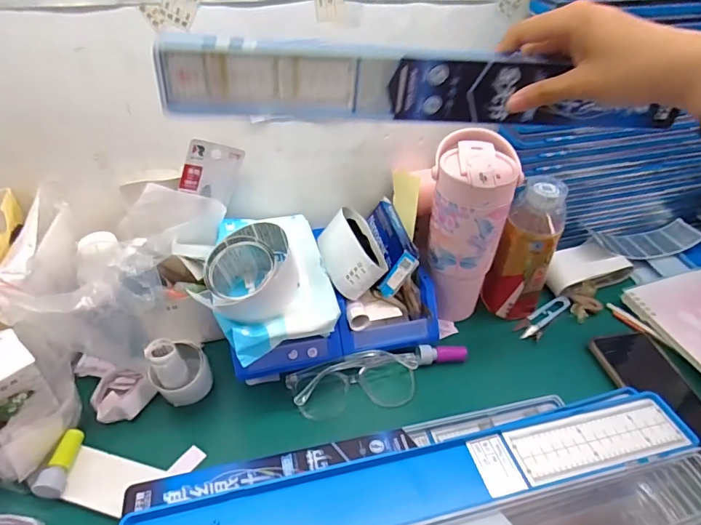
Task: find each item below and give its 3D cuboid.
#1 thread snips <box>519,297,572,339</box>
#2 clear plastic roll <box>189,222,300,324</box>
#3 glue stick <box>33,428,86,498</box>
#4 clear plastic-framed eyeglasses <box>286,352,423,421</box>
[{"bbox_3d":[0.253,0.070,0.606,0.093,0.011,0.024,-25,49,-26],"label":"thread snips"},{"bbox_3d":[-0.099,0.013,0.456,0.092,0.059,0.088,1,42,-1],"label":"clear plastic roll"},{"bbox_3d":[-0.272,0.186,0.432,0.020,0.020,0.063,-2,42,-4],"label":"glue stick"},{"bbox_3d":[0.006,0.134,0.521,0.149,0.036,0.054,-9,43,-12],"label":"clear plastic-framed eyeglasses"}]

